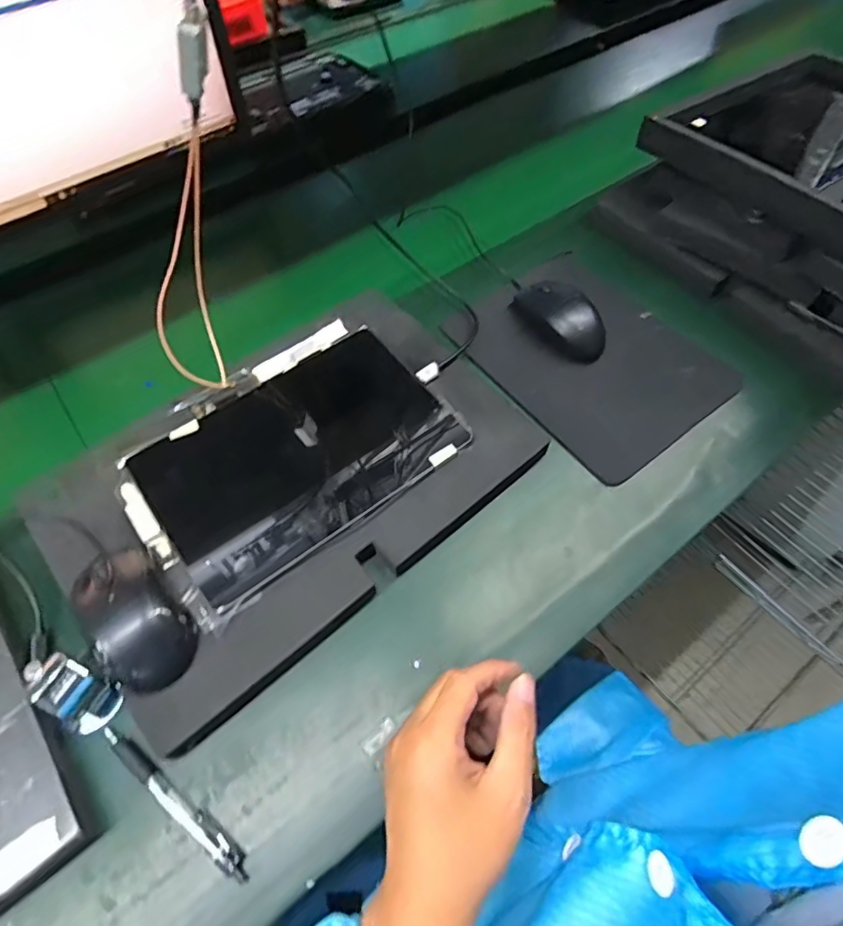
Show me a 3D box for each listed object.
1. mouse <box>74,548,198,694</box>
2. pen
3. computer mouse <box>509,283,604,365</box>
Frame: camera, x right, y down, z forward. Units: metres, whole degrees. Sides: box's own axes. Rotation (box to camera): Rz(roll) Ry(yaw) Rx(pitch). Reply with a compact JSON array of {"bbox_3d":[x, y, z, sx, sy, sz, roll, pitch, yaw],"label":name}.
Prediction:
[{"bbox_3d":[-0.209,0.112,0.397,0.056,0.032,0.100,-35,64,-20],"label":"mouse"},{"bbox_3d":[-0.168,0.228,0.371,0.138,0.008,0.013,32,63,19],"label":"pen"},{"bbox_3d":[0.155,-0.161,0.596,0.056,0.032,0.115,-33,63,-19],"label":"computer mouse"}]

